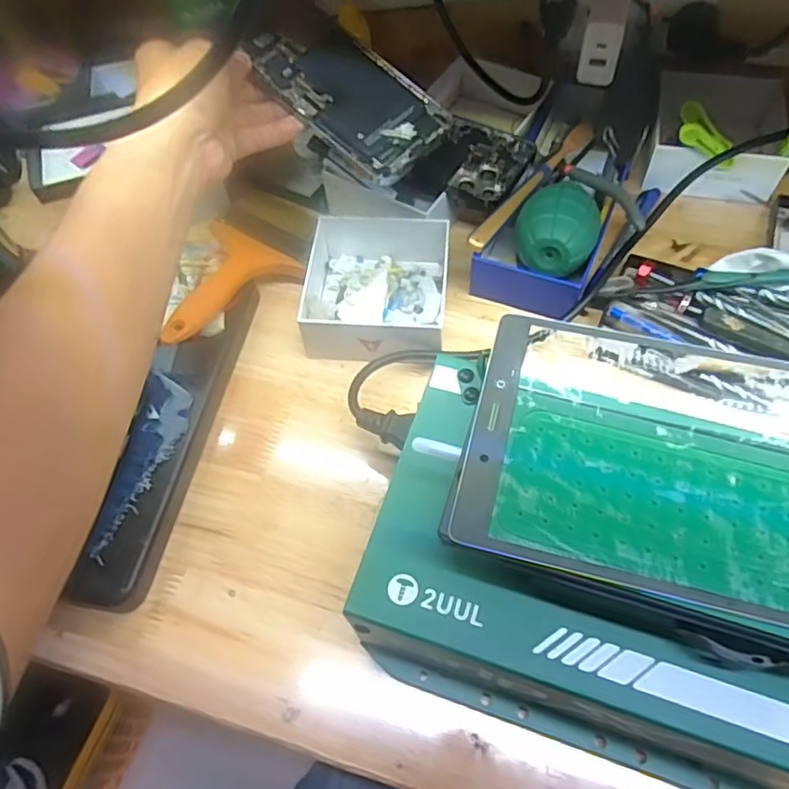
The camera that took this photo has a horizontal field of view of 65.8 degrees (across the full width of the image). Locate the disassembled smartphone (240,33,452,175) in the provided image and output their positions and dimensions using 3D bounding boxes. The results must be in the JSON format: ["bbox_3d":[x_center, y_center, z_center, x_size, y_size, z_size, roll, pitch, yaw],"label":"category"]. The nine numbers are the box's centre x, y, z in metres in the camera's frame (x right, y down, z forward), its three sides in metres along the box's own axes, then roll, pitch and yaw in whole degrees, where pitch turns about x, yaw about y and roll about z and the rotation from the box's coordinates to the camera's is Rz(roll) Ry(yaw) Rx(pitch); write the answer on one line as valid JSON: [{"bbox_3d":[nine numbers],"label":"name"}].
[{"bbox_3d":[-0.033,-0.208,0.416,0.136,0.006,0.073,44,73,7],"label":"disassembled smartphone"}]

